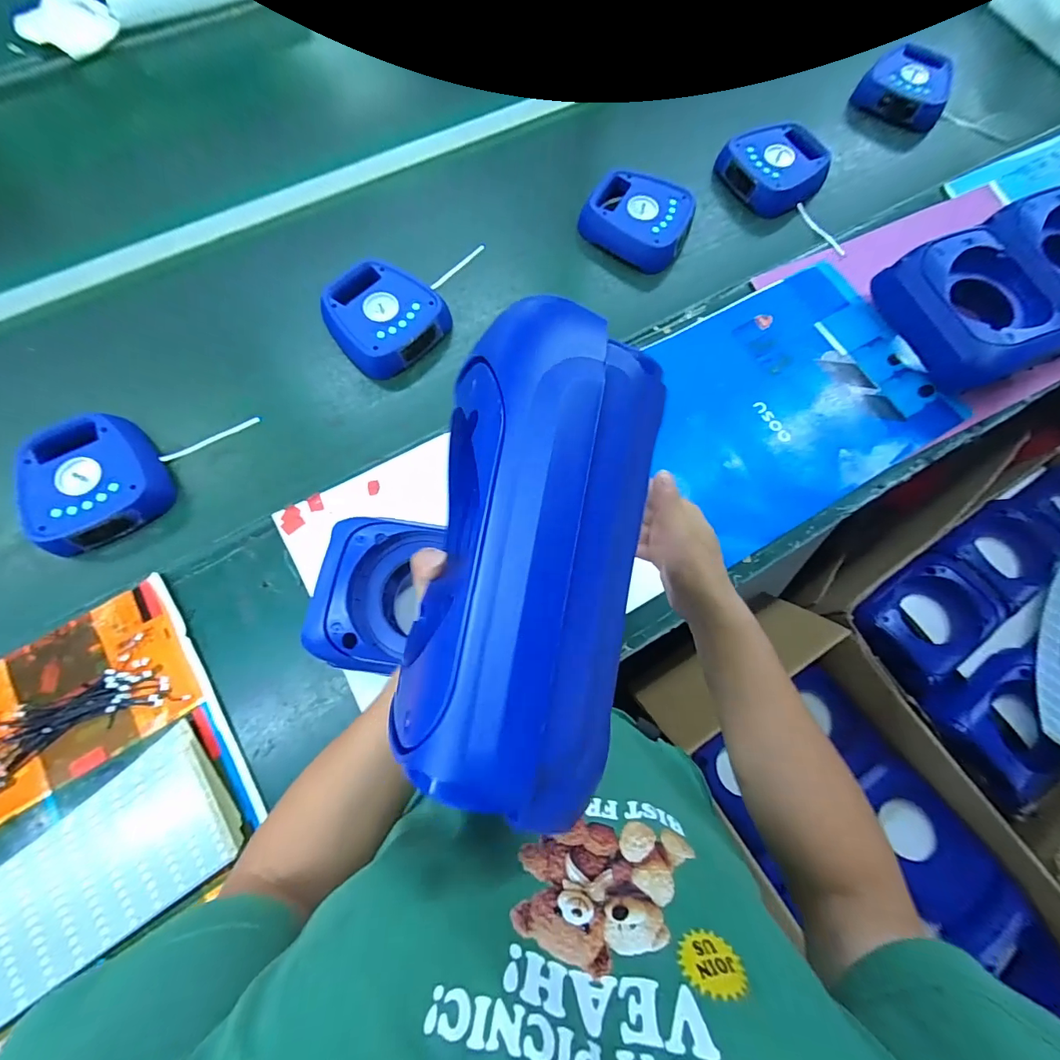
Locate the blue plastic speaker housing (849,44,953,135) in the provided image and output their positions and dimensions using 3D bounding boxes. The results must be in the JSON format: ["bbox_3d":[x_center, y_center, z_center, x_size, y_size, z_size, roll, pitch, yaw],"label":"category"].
[{"bbox_3d":[0.692,-0.815,0.838,0.170,0.062,0.096,25,73,5],"label":"blue plastic speaker housing"}]

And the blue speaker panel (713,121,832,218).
[{"bbox_3d":[0.420,-0.624,0.786,0.151,0.057,0.154,-29,76,-11],"label":"blue speaker panel"}]

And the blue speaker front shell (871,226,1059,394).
[{"bbox_3d":[0.631,-0.314,0.659,0.136,0.098,0.214,-18,74,-8],"label":"blue speaker front shell"}]

